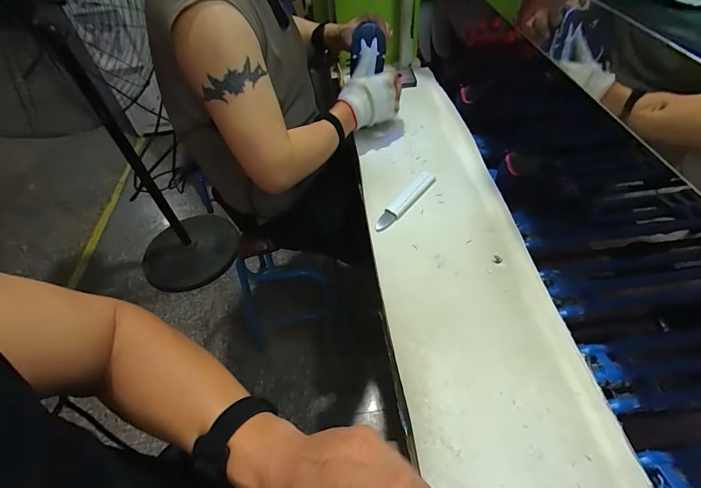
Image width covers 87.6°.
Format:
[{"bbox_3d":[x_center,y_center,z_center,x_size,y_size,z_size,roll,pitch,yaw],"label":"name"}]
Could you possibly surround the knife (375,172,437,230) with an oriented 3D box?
[{"bbox_3d":[0.103,-0.081,0.665,0.034,0.013,0.171,27,57,25],"label":"knife"}]

